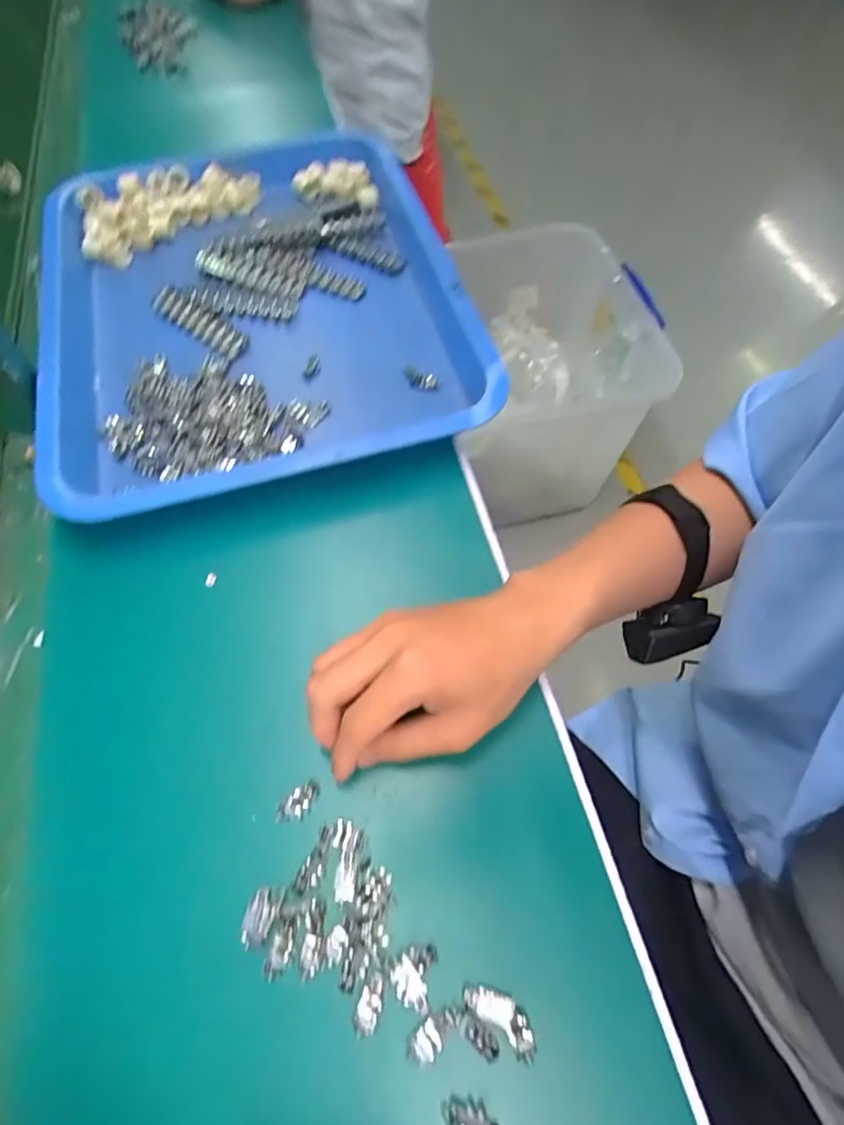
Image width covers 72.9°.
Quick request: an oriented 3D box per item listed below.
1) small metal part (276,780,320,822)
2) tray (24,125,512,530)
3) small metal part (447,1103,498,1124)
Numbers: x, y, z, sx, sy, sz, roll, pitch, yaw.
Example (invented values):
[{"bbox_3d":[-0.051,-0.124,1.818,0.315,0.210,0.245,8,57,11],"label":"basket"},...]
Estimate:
[{"bbox_3d":[-0.070,0.136,0.323,0.012,0.008,0.027,35,68,17],"label":"small metal part"},{"bbox_3d":[-0.151,-0.243,0.505,0.346,0.041,0.450,-14,63,-6],"label":"tray"},{"bbox_3d":[0.023,0.254,0.259,0.024,0.006,0.011,11,62,20],"label":"small metal part"}]

